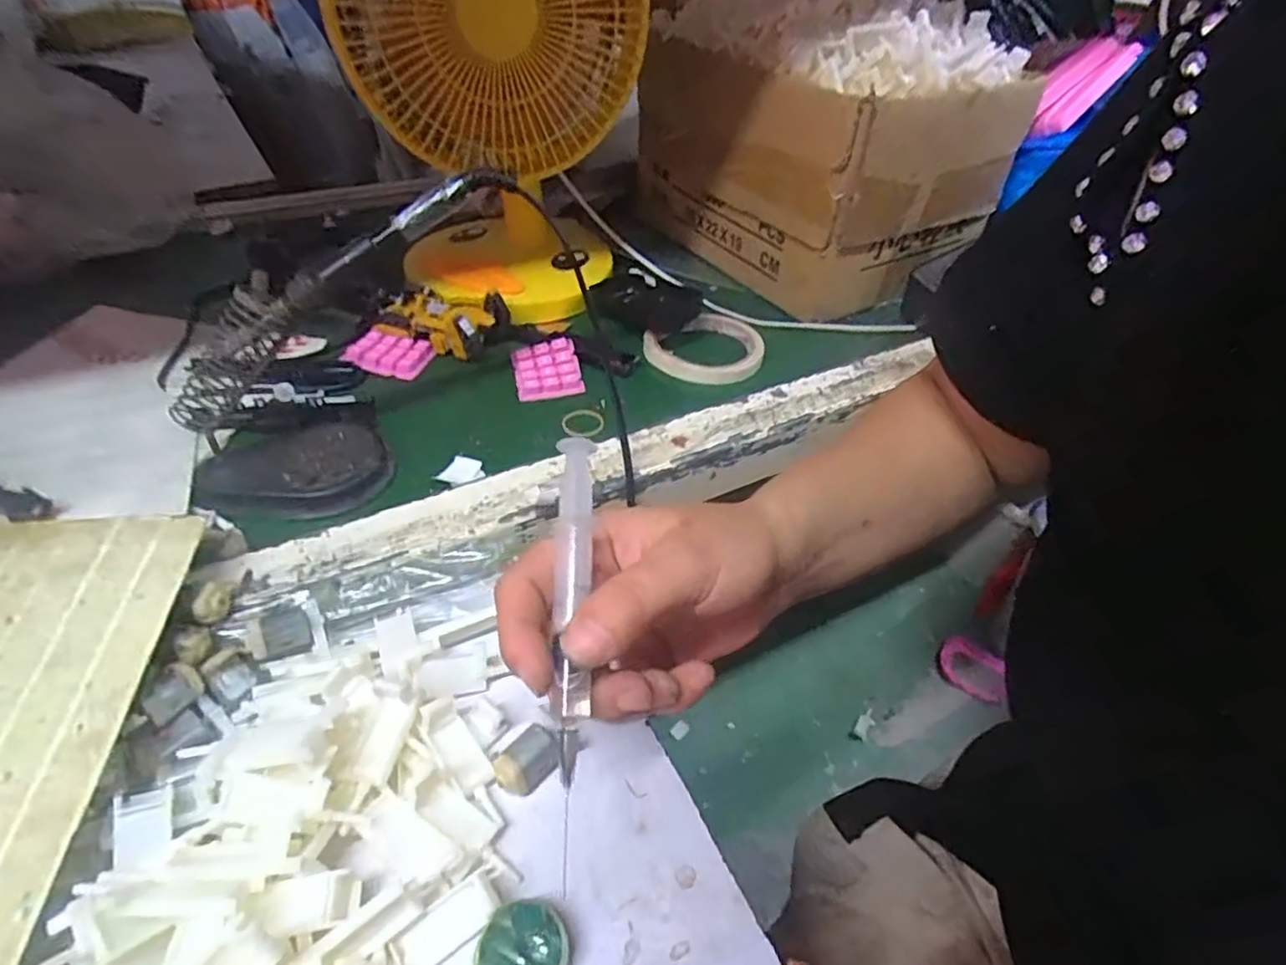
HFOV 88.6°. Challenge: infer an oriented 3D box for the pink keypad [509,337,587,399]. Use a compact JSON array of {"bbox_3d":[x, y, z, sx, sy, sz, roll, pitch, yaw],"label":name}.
[{"bbox_3d":[-0.075,-0.089,0.512,0.049,0.015,0.054,-9,45,-13],"label":"pink keypad"}]

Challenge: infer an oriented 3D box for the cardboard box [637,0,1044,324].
[{"bbox_3d":[0.166,-0.332,0.620,0.219,0.206,0.285,-29,52,-29],"label":"cardboard box"}]

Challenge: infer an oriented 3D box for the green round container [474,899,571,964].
[{"bbox_3d":[-0.043,0.173,0.240,0.030,0.017,0.031,2,44,-2],"label":"green round container"}]

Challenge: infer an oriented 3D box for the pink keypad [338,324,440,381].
[{"bbox_3d":[-0.200,-0.103,0.520,0.055,0.013,0.047,13,44,10],"label":"pink keypad"}]

